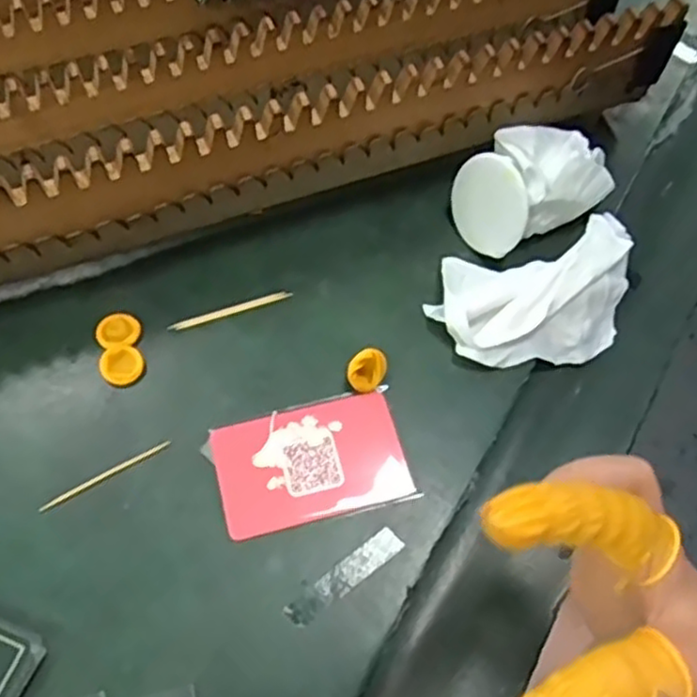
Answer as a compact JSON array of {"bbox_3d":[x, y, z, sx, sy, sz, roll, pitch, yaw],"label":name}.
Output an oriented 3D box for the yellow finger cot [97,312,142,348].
[{"bbox_3d":[-0.116,-0.009,0.361,0.020,0.004,0.020,1,61,-2],"label":"yellow finger cot"}]

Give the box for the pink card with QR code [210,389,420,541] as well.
[{"bbox_3d":[-0.017,0.052,0.335,0.087,0.004,0.055,-12,62,-10],"label":"pink card with QR code"}]

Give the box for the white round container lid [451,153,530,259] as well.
[{"bbox_3d":[0.075,-0.077,0.382,0.004,0.050,0.049,-25,71,-39],"label":"white round container lid"}]

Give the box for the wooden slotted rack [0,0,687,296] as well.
[{"bbox_3d":[-0.097,-0.088,0.363,0.569,0.082,0.069,-18,63,-13],"label":"wooden slotted rack"}]

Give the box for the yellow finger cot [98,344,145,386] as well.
[{"bbox_3d":[-0.111,0.008,0.351,0.020,0.006,0.020,1,61,-2],"label":"yellow finger cot"}]

